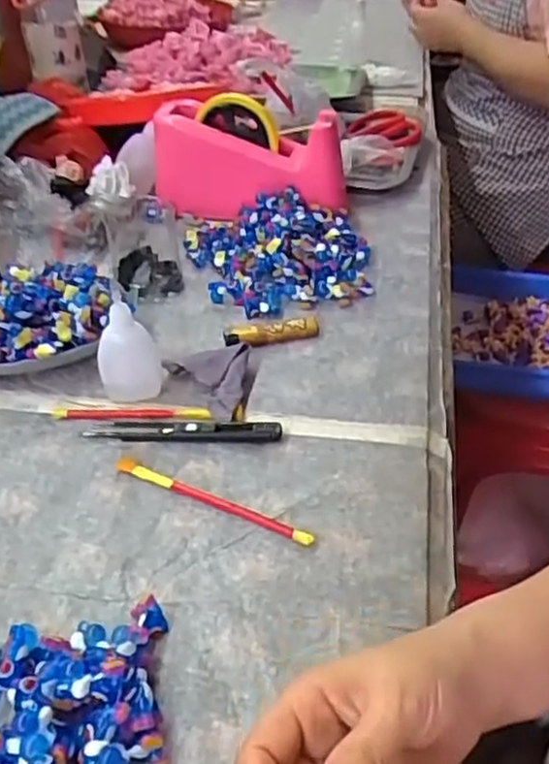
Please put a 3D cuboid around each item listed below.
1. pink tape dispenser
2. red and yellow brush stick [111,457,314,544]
[{"bbox_3d":[-0.035,-0.238,0.720,0.205,0.104,0.060,9,42,13],"label":"pink tape dispenser"},{"bbox_3d":[-0.042,0.077,0.454,0.145,0.007,0.009,18,45,21],"label":"red and yellow brush stick"}]

